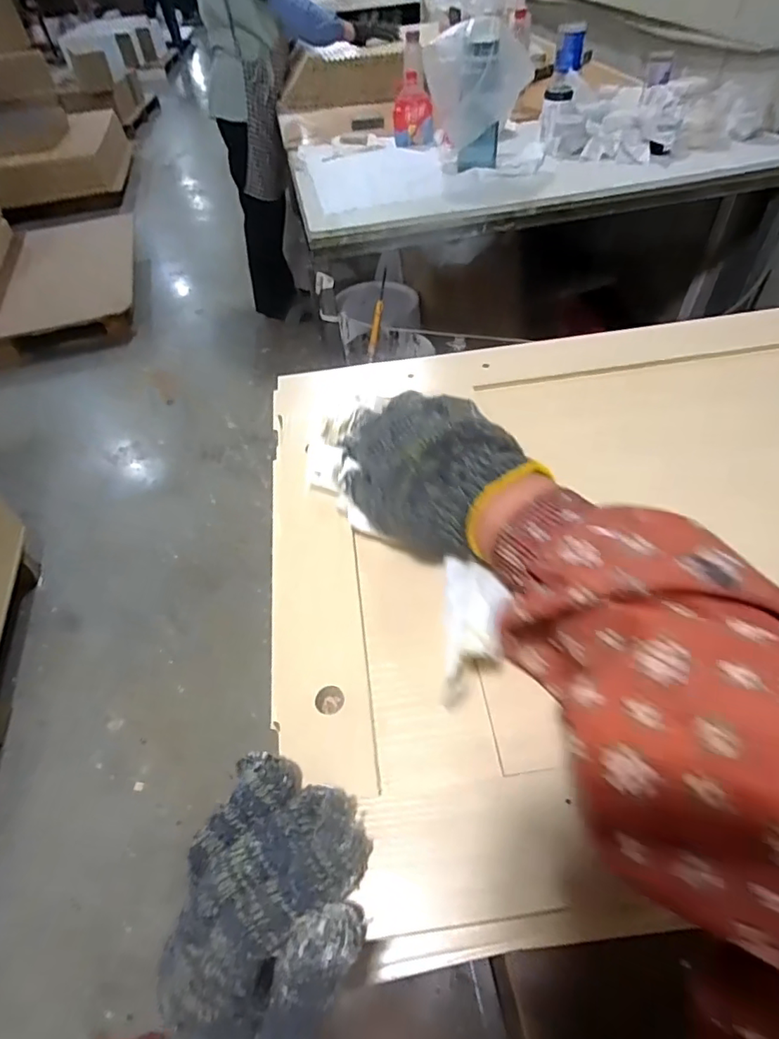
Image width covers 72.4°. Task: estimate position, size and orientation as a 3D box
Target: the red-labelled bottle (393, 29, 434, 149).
[{"bbox_3d":[0.061,-1.156,1.431,0.112,0.212,0.076,1,50,7],"label":"red-labelled bottle"}]

